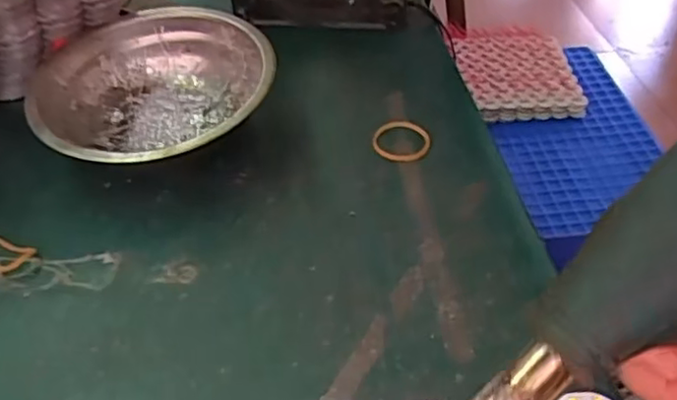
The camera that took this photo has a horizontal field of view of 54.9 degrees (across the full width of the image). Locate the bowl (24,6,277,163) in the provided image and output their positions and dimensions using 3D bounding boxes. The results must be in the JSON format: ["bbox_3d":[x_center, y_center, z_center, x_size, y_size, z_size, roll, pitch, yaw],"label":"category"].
[{"bbox_3d":[-0.100,-0.054,0.359,0.123,0.046,0.124,-1,44,1],"label":"bowl"}]

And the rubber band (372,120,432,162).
[{"bbox_3d":[0.035,-0.035,0.364,0.032,0.004,0.035,-3,44,-2],"label":"rubber band"}]

